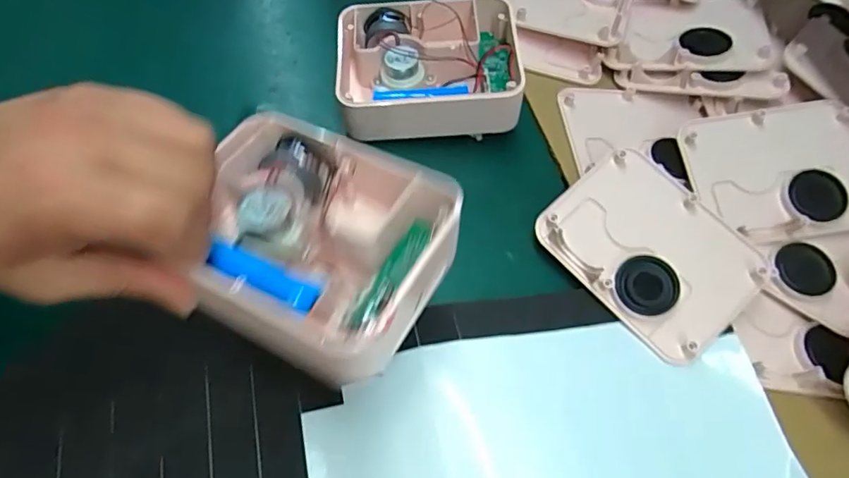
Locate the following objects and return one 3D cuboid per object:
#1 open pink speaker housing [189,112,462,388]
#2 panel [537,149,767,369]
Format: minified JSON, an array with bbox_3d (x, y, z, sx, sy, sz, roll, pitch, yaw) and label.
[{"bbox_3d":[-0.053,-0.004,0.255,0.122,0.038,0.107,25,65,10],"label":"open pink speaker housing"},{"bbox_3d":[0.145,0.005,0.350,0.095,0.016,0.124,-36,72,-25],"label":"panel"}]

